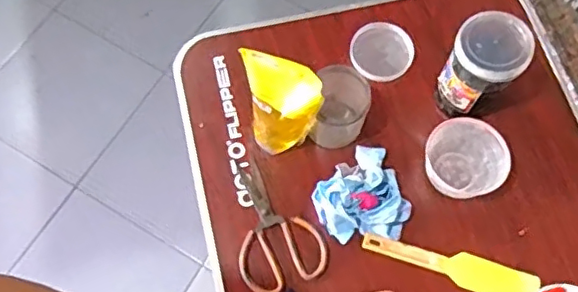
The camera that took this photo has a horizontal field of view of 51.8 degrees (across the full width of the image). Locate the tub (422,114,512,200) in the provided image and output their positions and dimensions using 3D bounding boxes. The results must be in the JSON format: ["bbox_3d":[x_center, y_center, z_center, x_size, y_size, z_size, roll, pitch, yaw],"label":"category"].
[{"bbox_3d":[0.255,0.021,0.867,0.114,0.069,0.107,1,68,-2],"label":"tub"}]

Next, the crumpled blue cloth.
[{"bbox_3d":[0.115,0.070,0.840,0.126,0.058,0.144,40,72,14],"label":"crumpled blue cloth"}]

